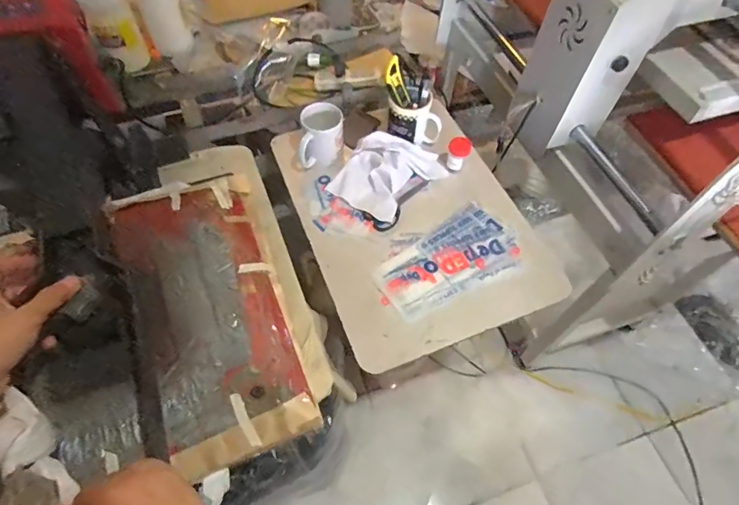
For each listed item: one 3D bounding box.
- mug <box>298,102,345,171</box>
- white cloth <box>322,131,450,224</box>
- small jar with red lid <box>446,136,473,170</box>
[{"bbox_3d":[-0.094,-0.226,0.867,0.081,0.108,0.078,1,58,-2],"label":"mug"},{"bbox_3d":[0.041,-0.164,0.874,0.176,0.046,0.205,30,61,15],"label":"white cloth"},{"bbox_3d":[0.178,-0.196,0.878,0.042,0.061,0.039,1,58,-2],"label":"small jar with red lid"}]

